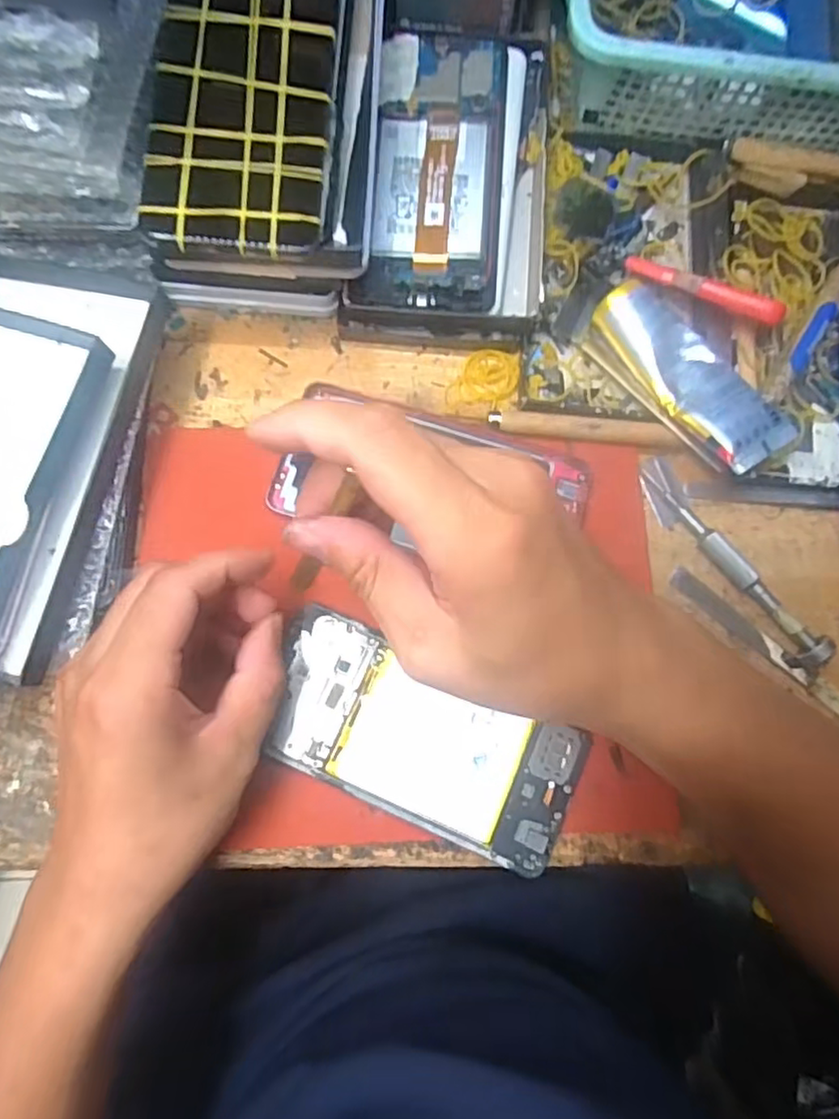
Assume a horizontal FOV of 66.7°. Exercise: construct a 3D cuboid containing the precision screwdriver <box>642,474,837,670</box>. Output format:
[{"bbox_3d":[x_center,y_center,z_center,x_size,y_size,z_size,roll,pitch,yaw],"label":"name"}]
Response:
[{"bbox_3d":[0.158,0.004,0.321,0.017,0.021,0.120,-39,83,-10],"label":"precision screwdriver"}]

